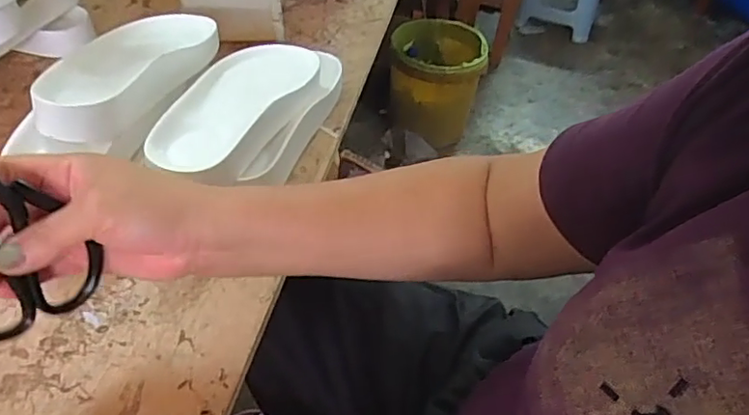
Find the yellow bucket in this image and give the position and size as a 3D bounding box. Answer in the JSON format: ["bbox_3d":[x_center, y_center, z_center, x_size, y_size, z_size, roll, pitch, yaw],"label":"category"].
[{"bbox_3d":[0.168,-0.354,1.711,0.255,0.293,0.299,5,44,-3],"label":"yellow bucket"}]

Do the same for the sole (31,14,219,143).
[{"bbox_3d":[-0.226,-0.138,0.540,0.104,0.044,0.241,12,44,5],"label":"sole"}]

